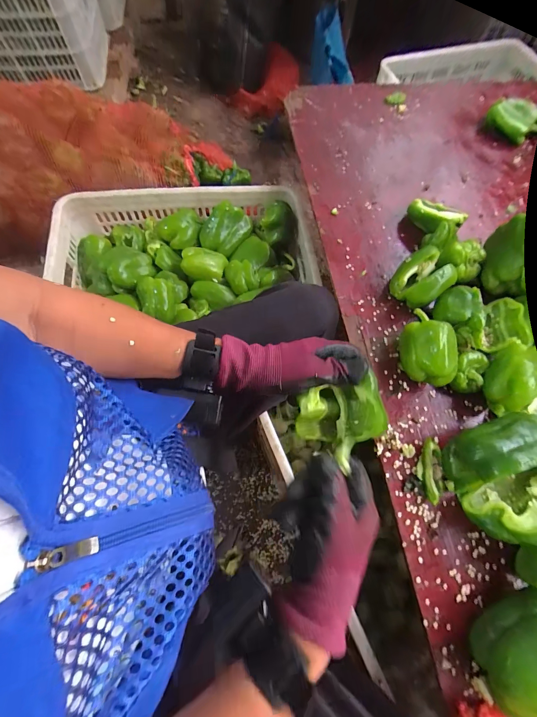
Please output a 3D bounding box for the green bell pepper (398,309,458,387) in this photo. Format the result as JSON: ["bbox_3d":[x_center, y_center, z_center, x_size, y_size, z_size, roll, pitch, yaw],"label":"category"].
[{"bbox_3d":[0.223,-0.013,0.444,0.061,0.072,0.107,-8,69,-6],"label":"green bell pepper"}]

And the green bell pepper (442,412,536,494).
[{"bbox_3d":[0.281,0.115,0.384,0.117,0.088,0.065,-21,71,-11],"label":"green bell pepper"}]

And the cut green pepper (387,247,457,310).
[{"bbox_3d":[0.239,-0.123,0.489,0.078,0.064,0.074,-36,74,-15],"label":"cut green pepper"}]

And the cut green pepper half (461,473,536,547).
[{"bbox_3d":[0.302,0.176,0.364,0.118,0.082,0.060,-18,70,-10],"label":"cut green pepper half"}]

